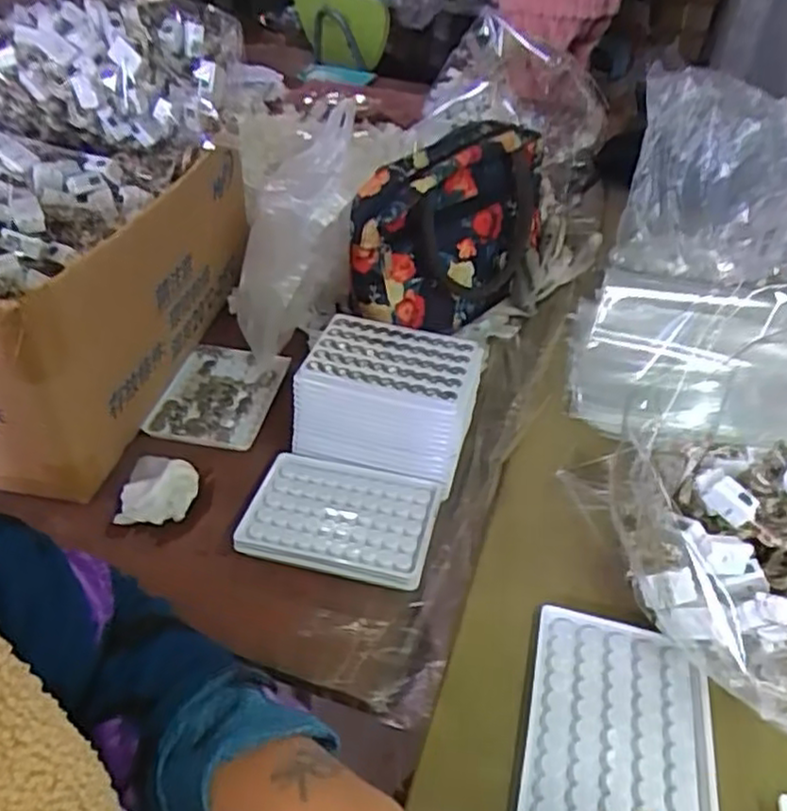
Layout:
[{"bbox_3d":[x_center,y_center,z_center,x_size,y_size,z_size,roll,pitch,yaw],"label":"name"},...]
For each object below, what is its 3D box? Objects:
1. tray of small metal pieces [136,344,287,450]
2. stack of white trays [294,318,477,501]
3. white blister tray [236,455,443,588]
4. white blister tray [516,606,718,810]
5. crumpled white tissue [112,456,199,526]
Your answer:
[{"bbox_3d":[-0.150,-0.011,0.627,0.090,0.008,0.119,9,40,5],"label":"tray of small metal pieces"},{"bbox_3d":[-0.003,-0.005,0.560,0.129,0.072,0.096,14,41,11],"label":"stack of white trays"},{"bbox_3d":[-0.038,0.083,0.523,0.131,0.022,0.095,11,40,8],"label":"white blister tray"},{"bbox_3d":[0.118,0.165,0.375,0.093,0.015,0.123,12,40,9],"label":"white blister tray"},{"bbox_3d":[-0.171,0.061,0.532,0.053,0.026,0.059,3,40,-1],"label":"crumpled white tissue"}]

